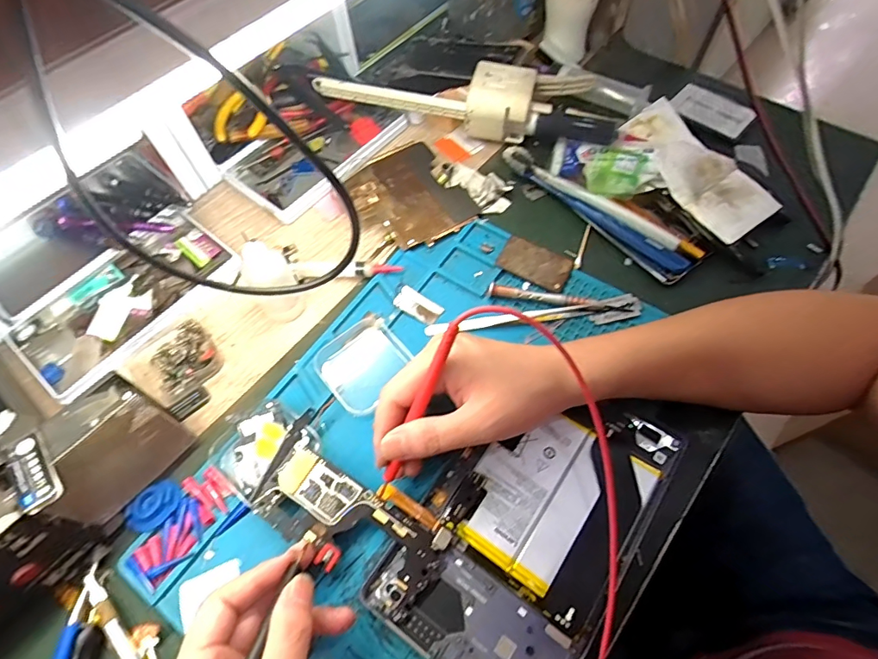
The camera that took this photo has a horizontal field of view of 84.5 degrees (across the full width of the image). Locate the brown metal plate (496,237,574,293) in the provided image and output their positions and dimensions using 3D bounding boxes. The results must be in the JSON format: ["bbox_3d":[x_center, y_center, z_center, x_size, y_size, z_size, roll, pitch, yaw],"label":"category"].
[{"bbox_3d":[0.084,-0.058,0.419,0.061,0.006,0.035,28,70,14],"label":"brown metal plate"}]

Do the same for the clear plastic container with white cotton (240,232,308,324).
[{"bbox_3d":[-0.131,-0.037,0.382,0.034,0.076,0.027,-32,64,-14],"label":"clear plastic container with white cotton"}]

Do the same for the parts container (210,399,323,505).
[{"bbox_3d":[-0.124,0.084,0.341,0.060,0.022,0.061,34,68,19],"label":"parts container"}]

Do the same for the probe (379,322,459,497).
[{"bbox_3d":[-0.015,0.053,0.295,0.007,0.130,0.009,30,22,18],"label":"probe"}]

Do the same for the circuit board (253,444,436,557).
[{"bbox_3d":[-0.062,0.126,0.314,0.108,0.004,0.050,30,72,10],"label":"circuit board"}]

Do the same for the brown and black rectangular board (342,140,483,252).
[{"bbox_3d":[-0.027,-0.127,0.461,0.095,0.011,0.112,-28,68,-15],"label":"brown and black rectangular board"}]

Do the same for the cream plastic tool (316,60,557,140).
[{"bbox_3d":[-0.005,-0.243,0.496,0.227,0.052,0.063,15,63,11],"label":"cream plastic tool"}]

